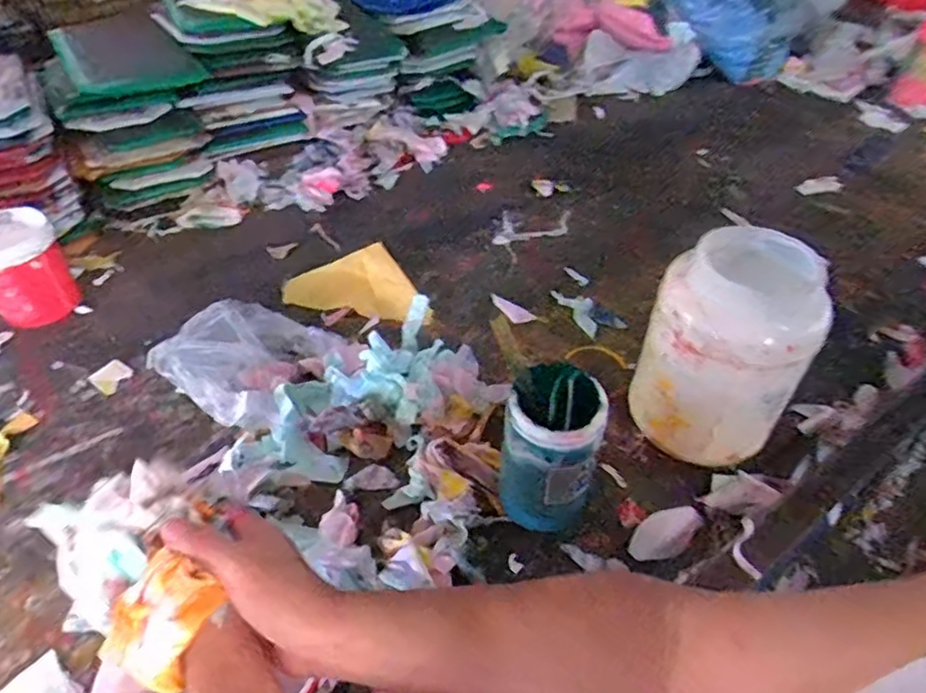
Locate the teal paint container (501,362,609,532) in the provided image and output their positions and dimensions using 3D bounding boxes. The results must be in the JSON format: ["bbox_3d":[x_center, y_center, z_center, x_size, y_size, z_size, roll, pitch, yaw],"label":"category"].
[{"bbox_3d":[0.086,0.104,0.630,0.090,0.181,0.081,14,47,12],"label":"teal paint container"}]

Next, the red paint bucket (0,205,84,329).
[{"bbox_3d":[-0.632,-0.117,0.896,0.134,0.125,0.120,35,54,29],"label":"red paint bucket"}]

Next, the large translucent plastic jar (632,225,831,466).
[{"bbox_3d":[0.282,0.000,0.680,0.150,0.203,0.153,1,45,-1],"label":"large translucent plastic jar"}]

